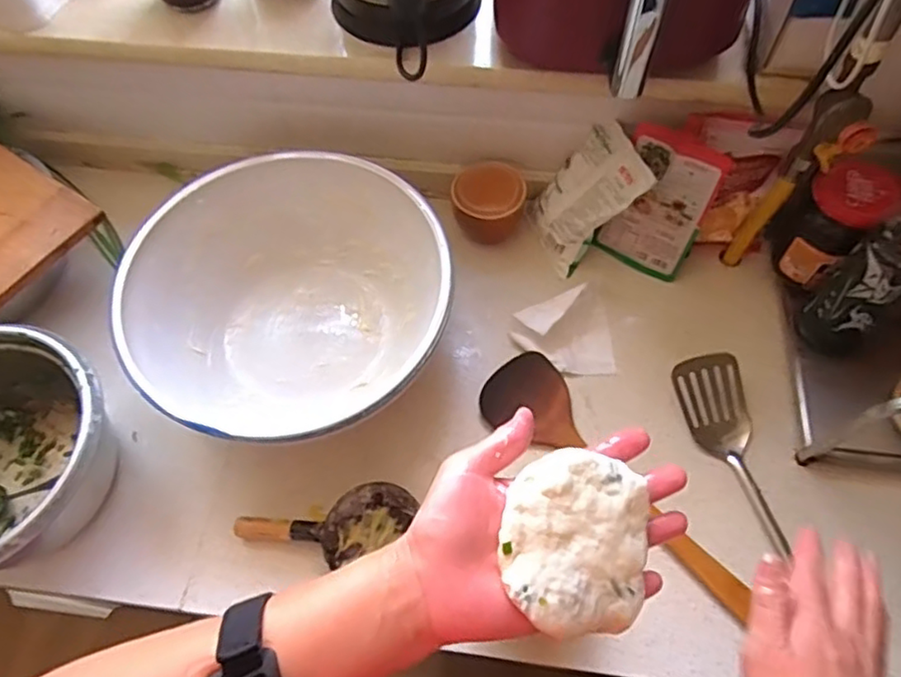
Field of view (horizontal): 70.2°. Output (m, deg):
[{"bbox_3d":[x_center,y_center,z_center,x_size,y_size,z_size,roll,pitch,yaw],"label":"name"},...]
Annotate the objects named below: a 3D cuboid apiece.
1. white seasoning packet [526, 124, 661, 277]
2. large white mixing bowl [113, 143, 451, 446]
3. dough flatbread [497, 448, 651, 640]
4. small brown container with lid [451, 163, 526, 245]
[{"bbox_3d":[0.153,-0.164,0.742,0.027,0.151,0.099,1,53,-49],"label":"white seasoning packet"},{"bbox_3d":[-0.164,-0.033,0.688,0.327,0.119,0.315,-1,62,1],"label":"large white mixing bowl"},{"bbox_3d":[0.073,0.114,0.358,0.087,0.010,0.095,5,75,-20],"label":"dough flatbread"},{"bbox_3d":[0.046,-0.159,0.766,0.086,0.069,0.070,3,62,3],"label":"small brown container with lid"}]

